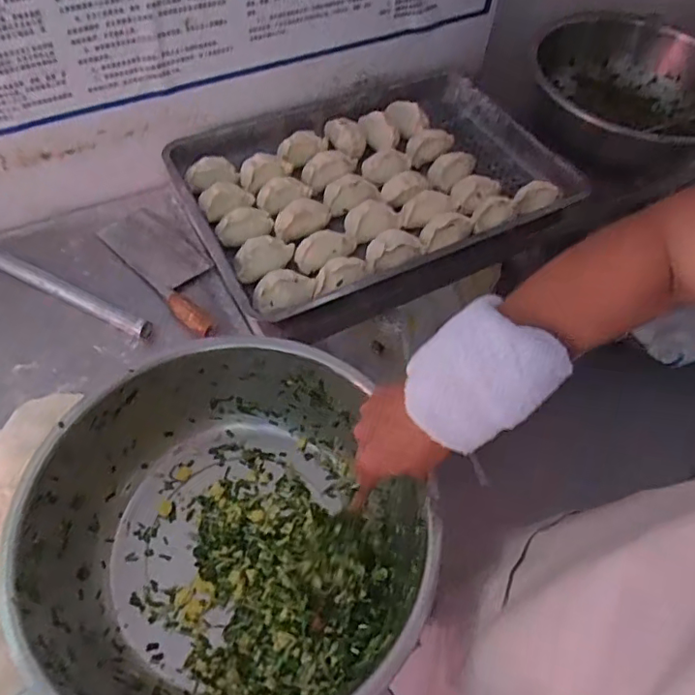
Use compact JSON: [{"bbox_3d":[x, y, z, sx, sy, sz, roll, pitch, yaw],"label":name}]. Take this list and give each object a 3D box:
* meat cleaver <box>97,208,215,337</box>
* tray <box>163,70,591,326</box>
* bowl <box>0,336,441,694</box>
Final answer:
[{"bbox_3d":[-0.259,-0.124,0.833,0.102,0.031,0.273,-38,68,-24],"label":"meat cleaver"},{"bbox_3d":[0.045,-0.274,0.905,0.573,0.068,0.406,-24,63,-17],"label":"tray"},{"bbox_3d":[-0.124,0.194,0.571,0.351,0.136,0.372,2,58,-3],"label":"bowl"}]

